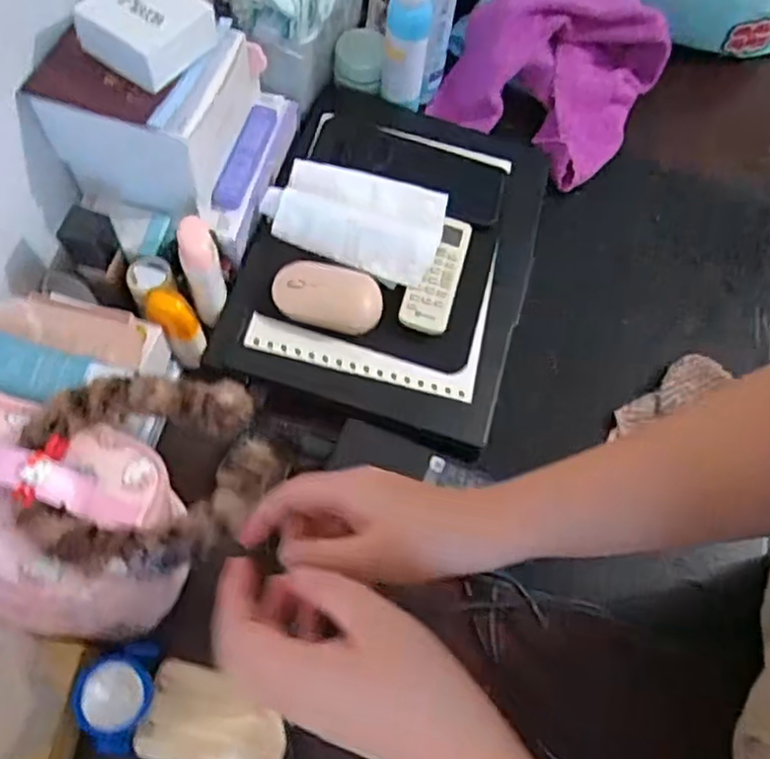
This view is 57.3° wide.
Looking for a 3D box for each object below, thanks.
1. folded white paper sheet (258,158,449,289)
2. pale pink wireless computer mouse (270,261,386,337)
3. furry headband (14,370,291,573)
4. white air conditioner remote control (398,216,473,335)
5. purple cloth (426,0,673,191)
[{"bbox_3d":[-0.031,-0.158,0.686,0.171,0.032,0.109,15,65,5],"label":"folded white paper sheet"},{"bbox_3d":[-0.051,-0.078,0.653,0.097,0.033,0.058,11,65,3],"label":"pale pink wireless computer mouse"},{"bbox_3d":[-0.160,0.059,0.485,0.152,0.042,0.152,14,48,-16],"label":"furry headband"},{"bbox_3d":[0.049,-0.099,0.675,0.044,0.020,0.125,15,65,5],"label":"white air conditioner remote control"},{"bbox_3d":[0.198,-0.364,0.795,0.207,0.072,0.232,29,67,11],"label":"purple cloth"}]

